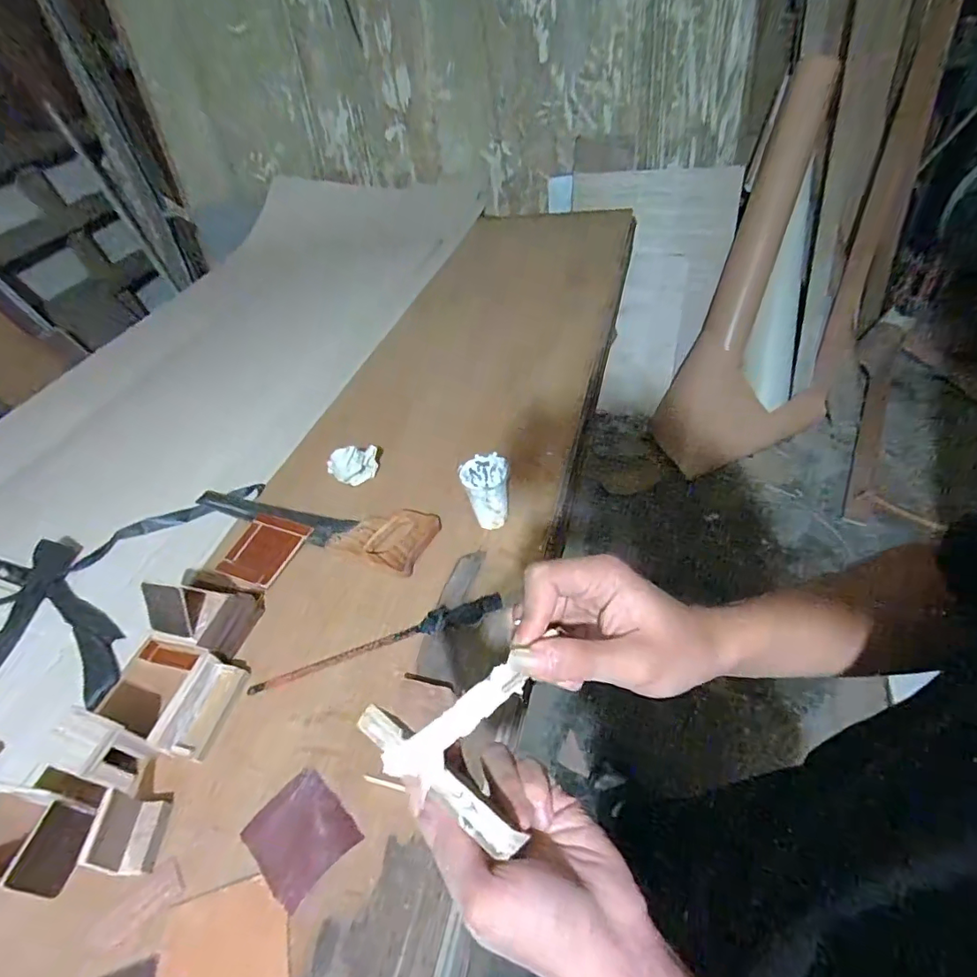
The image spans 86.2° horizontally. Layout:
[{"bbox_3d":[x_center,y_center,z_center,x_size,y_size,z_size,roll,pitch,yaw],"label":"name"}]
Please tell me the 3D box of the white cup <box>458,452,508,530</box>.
[{"bbox_3d":[-0.003,0.010,0.741,0.063,0.096,0.063,-5,44,5],"label":"white cup"}]

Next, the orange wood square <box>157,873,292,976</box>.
[{"bbox_3d":[-0.226,0.401,0.445,0.113,0.009,0.106,-17,44,-7],"label":"orange wood square"}]

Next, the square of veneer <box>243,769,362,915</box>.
[{"bbox_3d":[-0.183,0.335,0.508,0.095,0.004,0.084,29,56,33],"label":"square of veneer"}]

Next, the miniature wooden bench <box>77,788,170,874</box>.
[{"bbox_3d":[-0.349,0.333,0.505,0.045,0.045,0.061,-7,44,4],"label":"miniature wooden bench"}]

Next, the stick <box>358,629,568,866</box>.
[{"bbox_3d":[-0.022,0.122,0.268,0.106,0.059,0.062,22,51,26],"label":"stick"}]

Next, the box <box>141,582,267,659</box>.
[{"bbox_3d":[-0.363,0.147,0.665,0.107,0.078,0.089,3,46,14],"label":"box"}]

